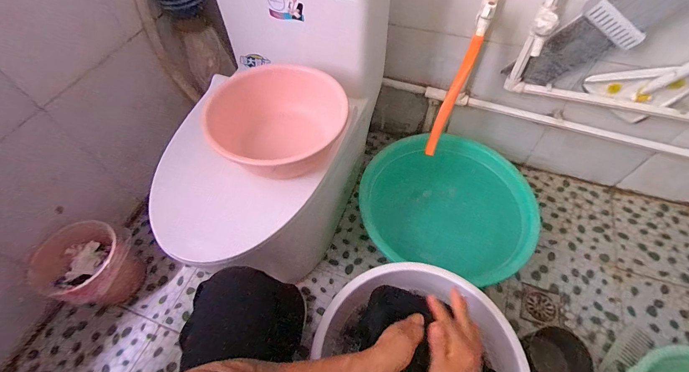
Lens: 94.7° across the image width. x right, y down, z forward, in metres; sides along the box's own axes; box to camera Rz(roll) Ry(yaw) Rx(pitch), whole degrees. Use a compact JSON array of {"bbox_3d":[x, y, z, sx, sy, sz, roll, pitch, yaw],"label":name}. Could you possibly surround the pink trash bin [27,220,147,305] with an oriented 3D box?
[{"bbox_3d":[-0.708,0.239,0.927,0.258,0.204,0.209,13,57,10],"label":"pink trash bin"}]

